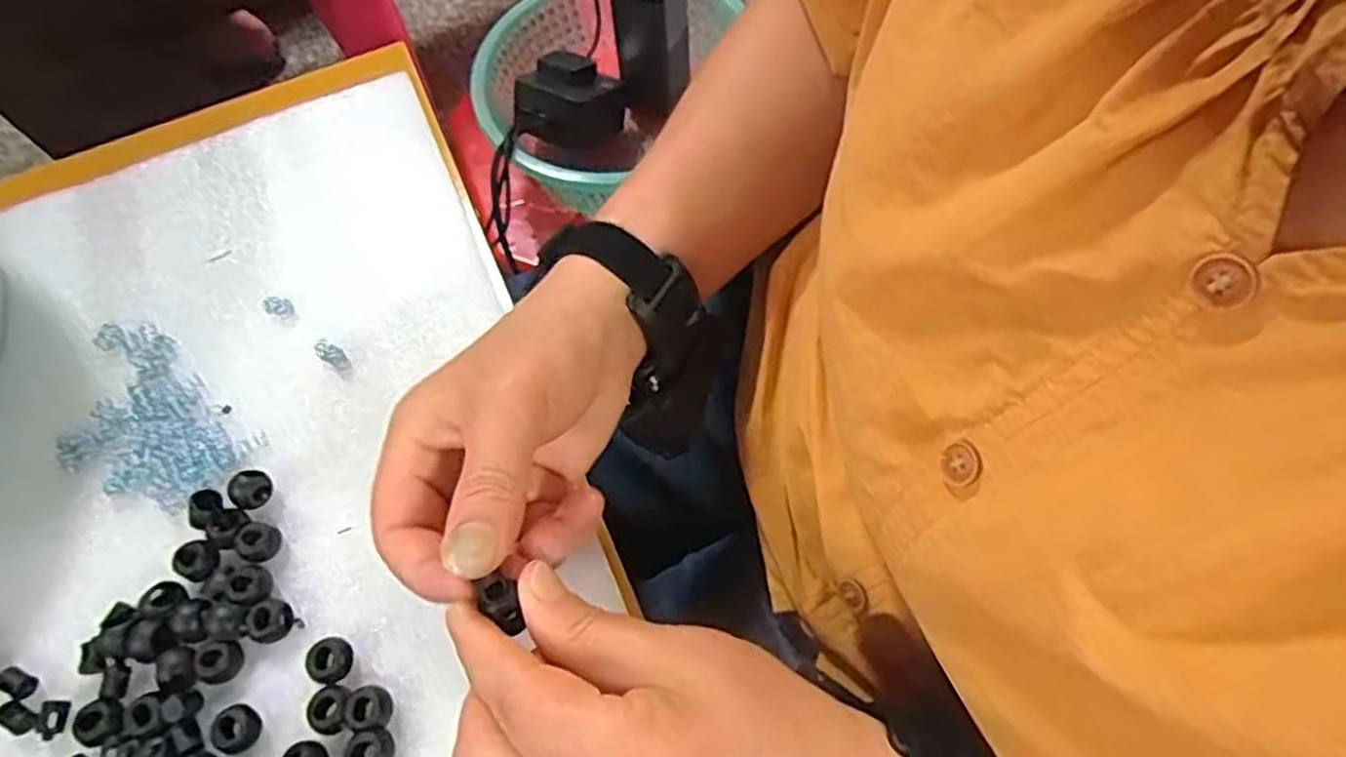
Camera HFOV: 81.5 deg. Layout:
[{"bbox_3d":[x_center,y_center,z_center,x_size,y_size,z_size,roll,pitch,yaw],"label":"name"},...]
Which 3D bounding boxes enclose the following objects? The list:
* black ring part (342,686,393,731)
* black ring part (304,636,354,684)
[{"bbox_3d":[-0.120,0.130,0.309,0.017,0.010,0.015,-11,63,-1],"label":"black ring part"},{"bbox_3d":[-0.140,0.115,0.318,0.016,0.010,0.018,15,65,11],"label":"black ring part"}]

